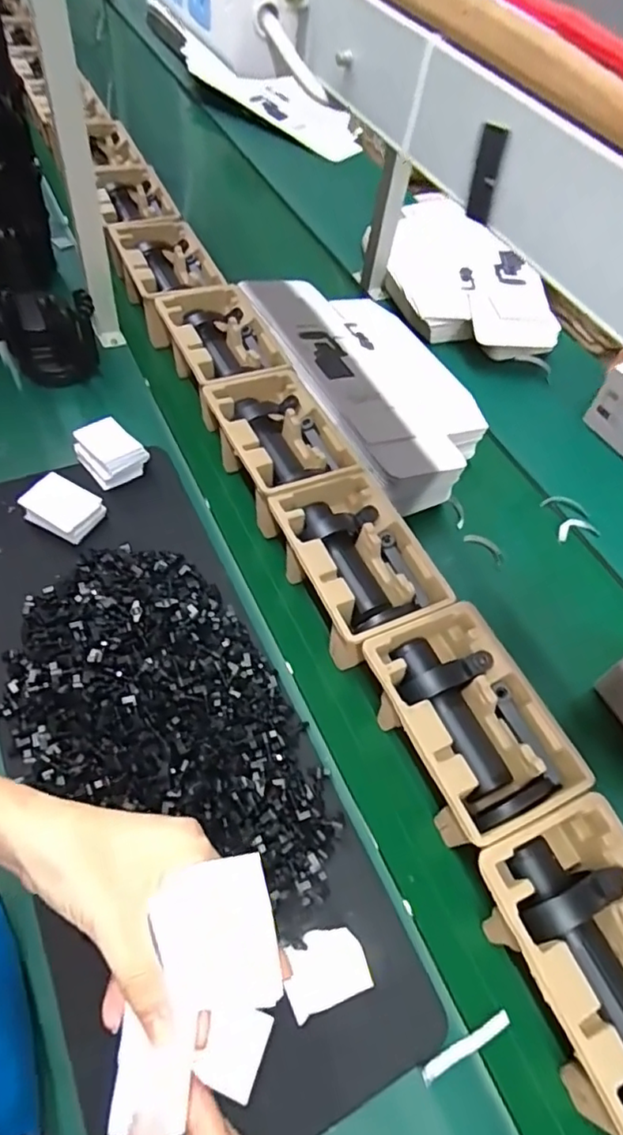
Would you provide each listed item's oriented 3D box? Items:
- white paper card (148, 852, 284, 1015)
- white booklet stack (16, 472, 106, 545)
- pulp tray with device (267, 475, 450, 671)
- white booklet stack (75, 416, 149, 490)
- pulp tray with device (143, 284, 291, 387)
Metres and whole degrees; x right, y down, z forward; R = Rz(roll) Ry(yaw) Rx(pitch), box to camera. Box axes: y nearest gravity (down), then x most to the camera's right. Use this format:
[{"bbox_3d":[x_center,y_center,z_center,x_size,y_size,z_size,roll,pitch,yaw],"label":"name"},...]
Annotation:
[{"bbox_3d":[-0.043,0.172,0.273,0.051,0.006,0.061,-14,72,-6],"label":"white paper card"},{"bbox_3d":[-0.333,-0.081,0.779,0.086,0.036,0.071,27,56,13],"label":"white booklet stack"},{"bbox_3d":[0.053,0.001,0.739,0.149,0.093,0.224,-21,59,-20],"label":"pulp tray with device"},{"bbox_3d":[-0.289,-0.163,0.835,0.072,0.048,0.085,-36,66,-27],"label":"white booklet stack"},{"bbox_3d":[-0.151,-0.353,0.958,0.151,0.089,0.250,-23,60,-21],"label":"pulp tray with device"}]

